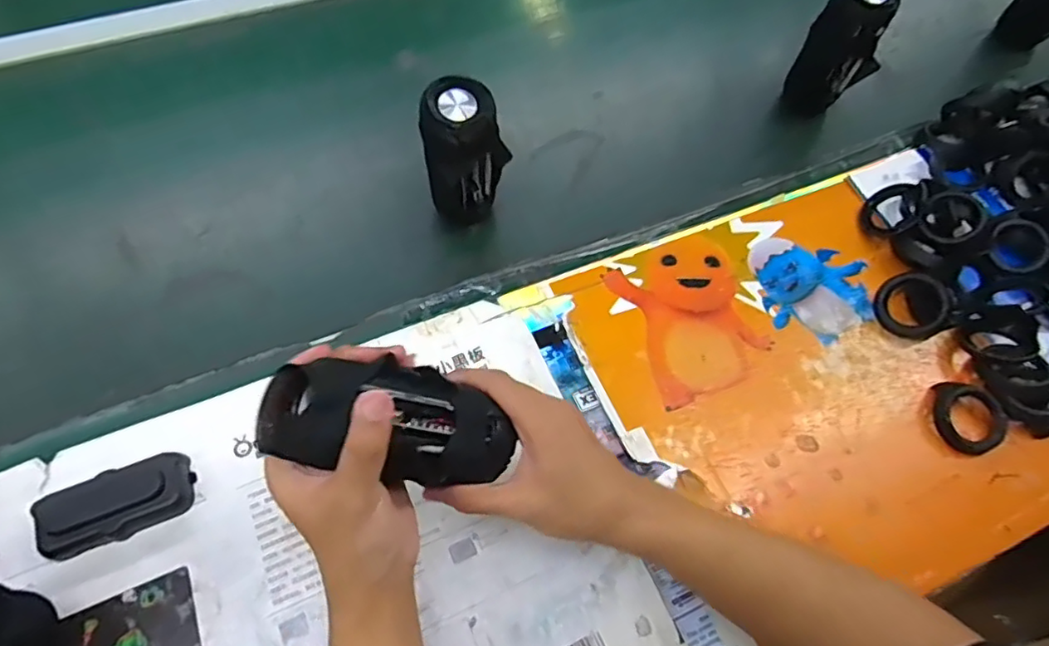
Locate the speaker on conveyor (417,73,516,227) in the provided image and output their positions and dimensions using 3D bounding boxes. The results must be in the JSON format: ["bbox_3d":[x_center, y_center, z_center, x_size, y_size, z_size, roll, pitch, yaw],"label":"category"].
[{"bbox_3d":[-0.057,-0.156,0.563,0.055,0.140,0.060,41,67,16],"label":"speaker on conveyor"}]

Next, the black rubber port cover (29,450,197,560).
[{"bbox_3d":[-0.314,0.139,0.457,0.105,0.023,0.049,-17,65,-12],"label":"black rubber port cover"}]

